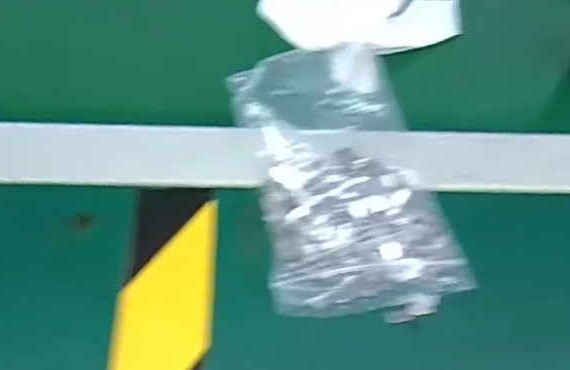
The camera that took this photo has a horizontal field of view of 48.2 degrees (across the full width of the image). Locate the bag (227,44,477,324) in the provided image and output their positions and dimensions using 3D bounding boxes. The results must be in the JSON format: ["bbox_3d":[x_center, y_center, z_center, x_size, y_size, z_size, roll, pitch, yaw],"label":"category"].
[{"bbox_3d":[0.029,-0.003,0.324,0.095,0.030,0.144,-10,62,-15],"label":"bag"}]

